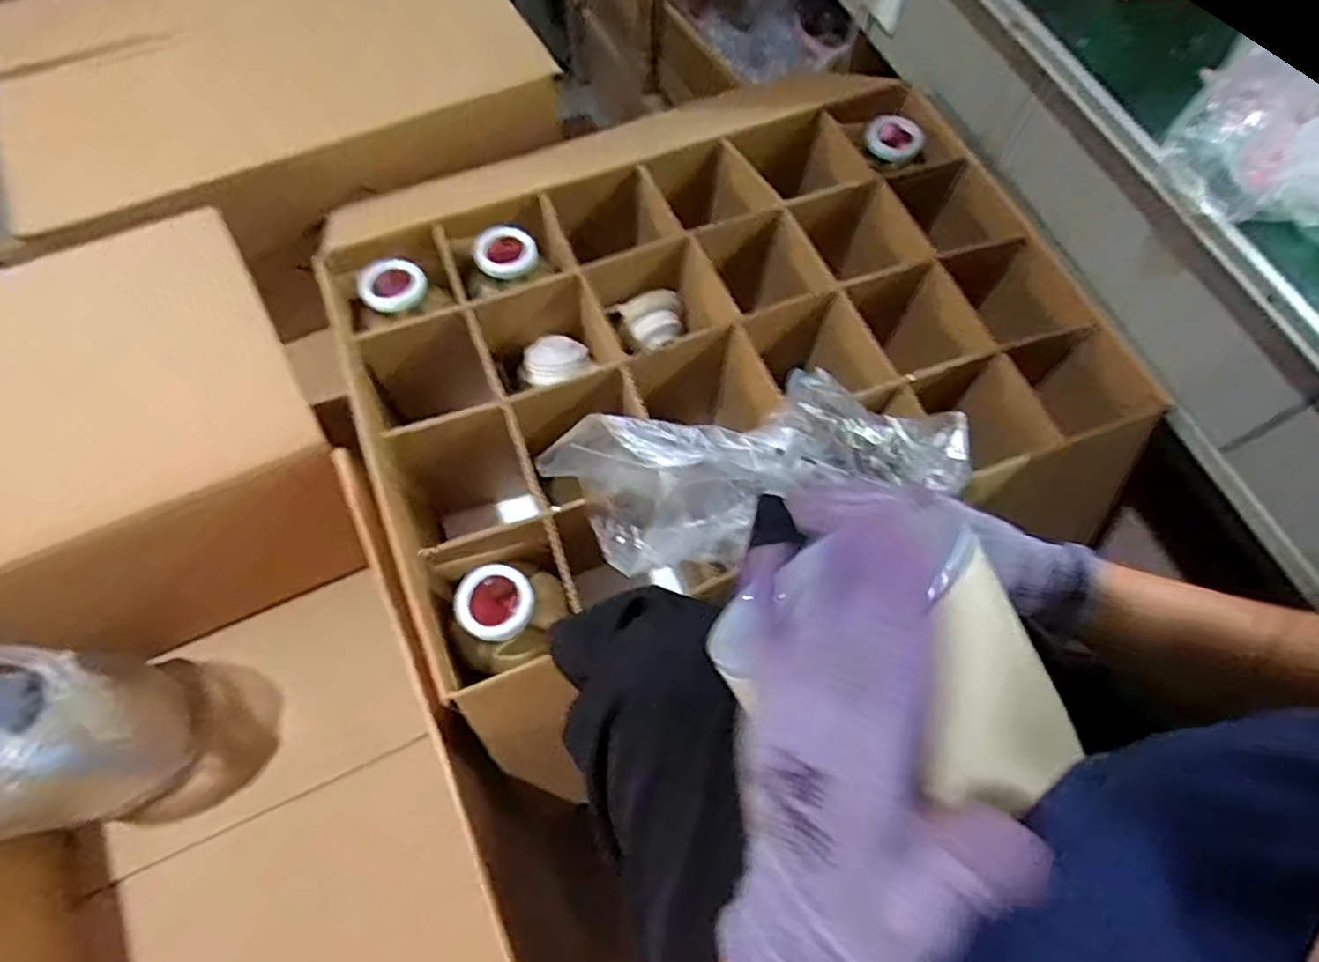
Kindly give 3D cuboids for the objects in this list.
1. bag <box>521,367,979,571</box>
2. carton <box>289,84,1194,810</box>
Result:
[{"bbox_3d":[0.084,-0.022,0.512,0.310,0.121,0.116,-12,66,-6],"label":"bag"},{"bbox_3d":[0.074,-0.129,0.679,0.731,0.173,0.546,-23,68,-12],"label":"carton"}]

